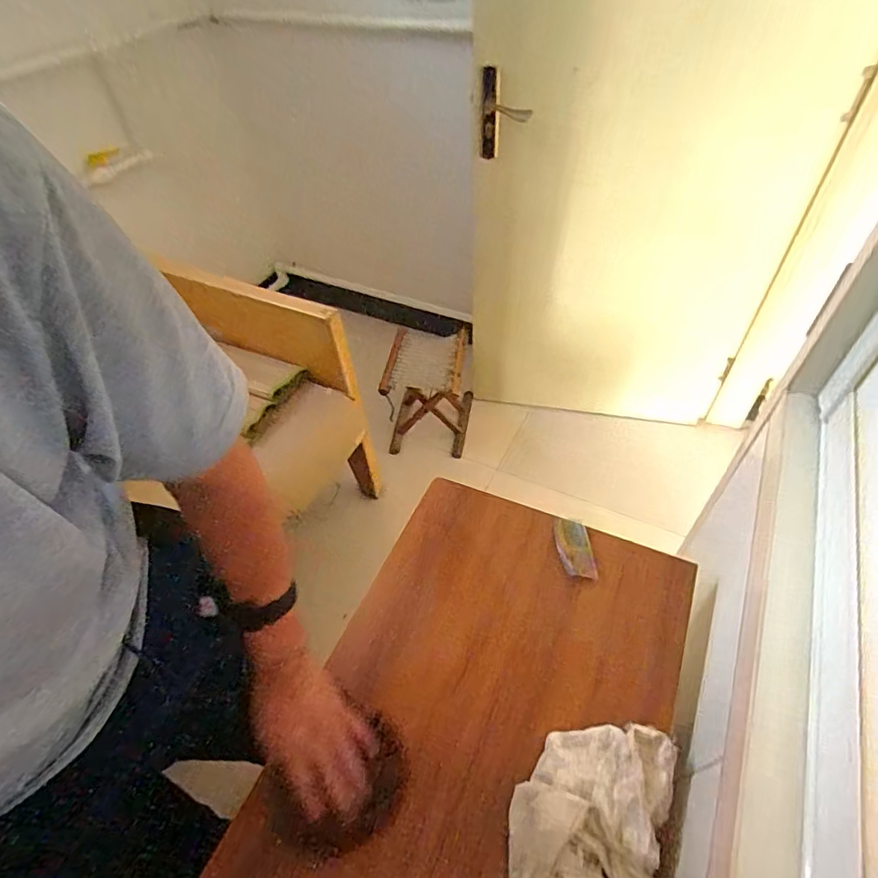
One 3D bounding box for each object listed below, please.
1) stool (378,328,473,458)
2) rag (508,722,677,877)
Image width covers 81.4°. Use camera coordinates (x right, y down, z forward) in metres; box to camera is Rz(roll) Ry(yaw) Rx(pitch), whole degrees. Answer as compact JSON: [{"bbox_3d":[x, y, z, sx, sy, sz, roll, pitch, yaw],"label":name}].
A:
[{"bbox_3d":[-0.030,-0.158,1.695,0.256,0.331,0.289,5,48,7],"label":"stool"},{"bbox_3d":[0.135,0.404,0.478,0.141,0.060,0.266,13,50,15],"label":"rag"}]

